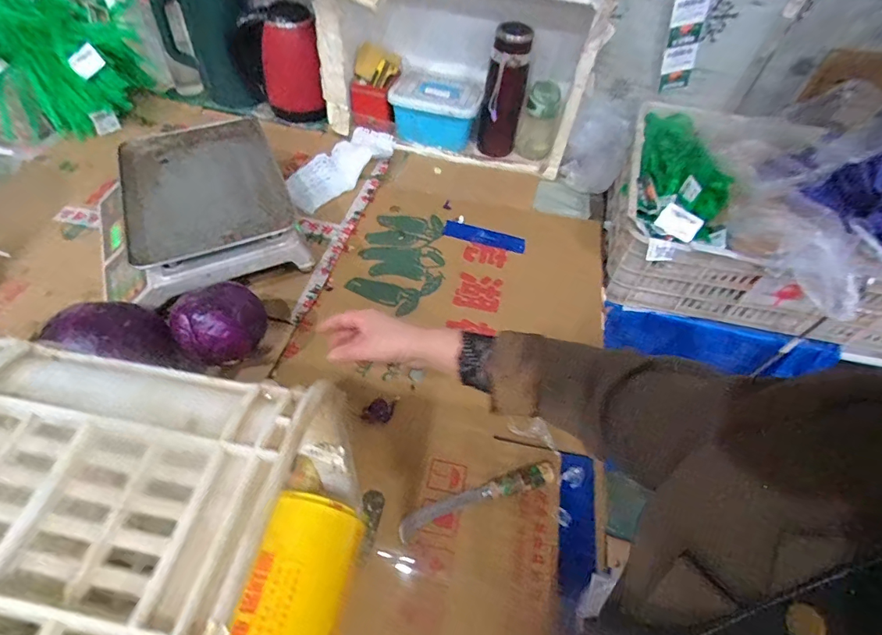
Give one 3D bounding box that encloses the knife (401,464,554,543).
[{"bbox_3d":[0.049,0.225,0.557,0.210,0.028,0.028,-13,54,-16],"label":"knife"}]

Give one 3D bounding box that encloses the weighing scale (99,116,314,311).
[{"bbox_3d":[-0.427,-0.182,0.771,0.312,0.125,0.347,-20,57,-19],"label":"weighing scale"}]

